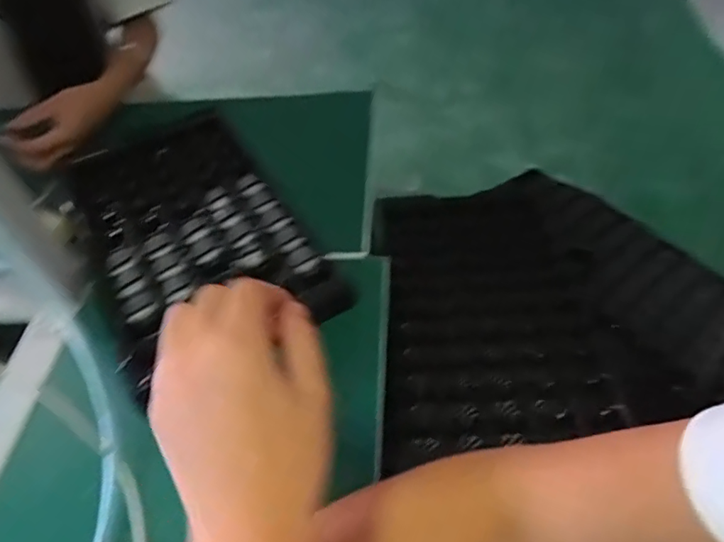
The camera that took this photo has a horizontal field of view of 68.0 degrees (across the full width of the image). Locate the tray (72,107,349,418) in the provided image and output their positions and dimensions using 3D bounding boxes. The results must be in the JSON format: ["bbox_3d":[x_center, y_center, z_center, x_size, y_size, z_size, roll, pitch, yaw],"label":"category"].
[{"bbox_3d":[-0.189,-0.054,0.574,0.197,0.035,0.375,-28,53,-16],"label":"tray"}]

